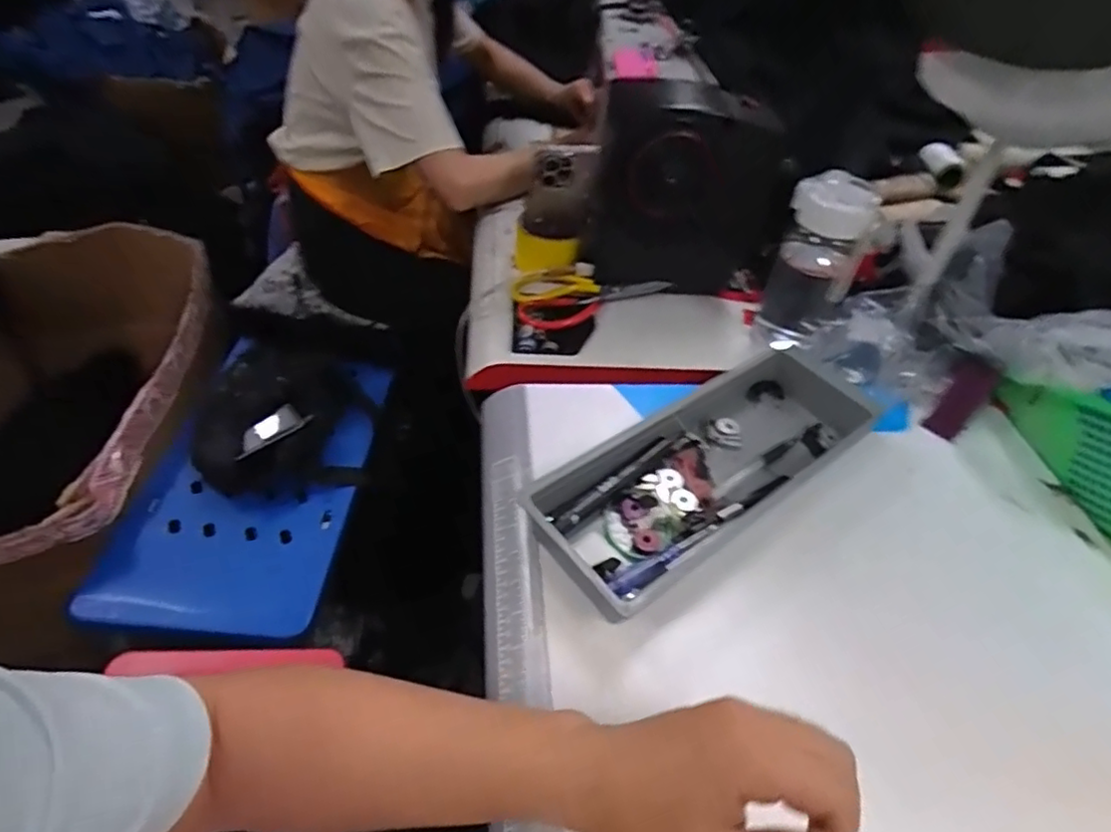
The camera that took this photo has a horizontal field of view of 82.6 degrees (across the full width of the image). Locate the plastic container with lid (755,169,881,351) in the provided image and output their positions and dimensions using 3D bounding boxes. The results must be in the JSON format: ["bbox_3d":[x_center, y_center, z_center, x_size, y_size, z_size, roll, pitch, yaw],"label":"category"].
[{"bbox_3d":[0.264,-0.153,0.652,0.079,0.163,0.064,22,47,15],"label":"plastic container with lid"}]

